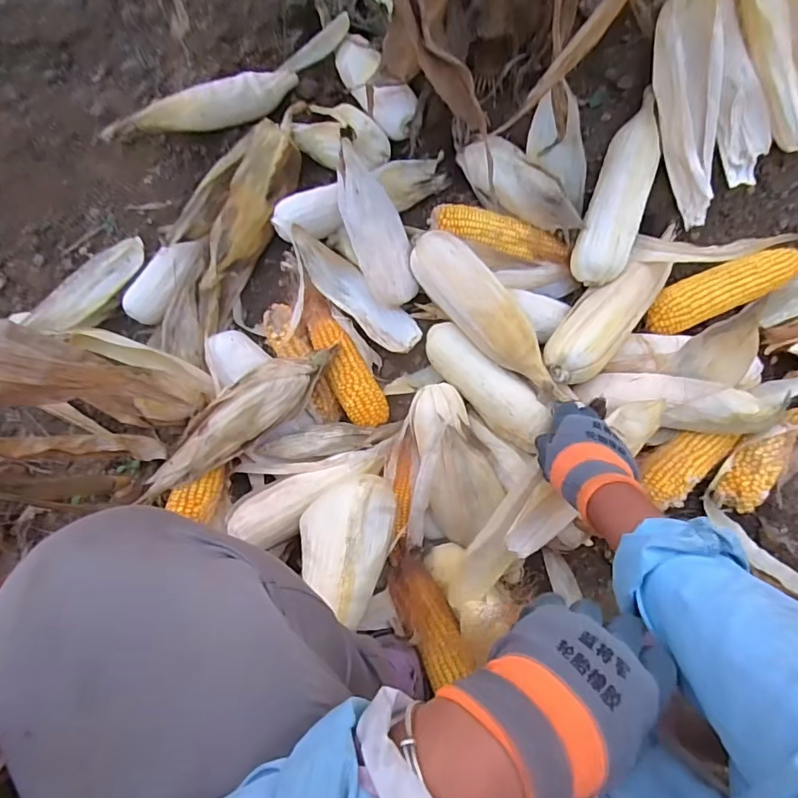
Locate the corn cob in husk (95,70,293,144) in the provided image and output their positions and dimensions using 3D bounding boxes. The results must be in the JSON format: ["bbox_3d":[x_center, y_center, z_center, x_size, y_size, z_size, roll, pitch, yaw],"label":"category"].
[{"bbox_3d":[-0.255,-0.379,0.663,0.258,0.054,0.049,-22,83,-11],"label":"corn cob in husk"}]

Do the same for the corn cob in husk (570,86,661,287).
[{"bbox_3d":[0.255,-0.240,0.573,0.060,0.044,0.224,18,86,8],"label":"corn cob in husk"}]

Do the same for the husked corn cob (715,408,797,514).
[{"bbox_3d":[0.404,0.064,0.563,0.051,0.036,0.135,39,89,9],"label":"husked corn cob"}]

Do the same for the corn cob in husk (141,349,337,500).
[{"bbox_3d":[-0.184,0.018,0.600,0.253,0.055,0.067,-38,81,1],"label":"corn cob in husk"}]

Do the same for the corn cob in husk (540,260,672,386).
[{"bbox_3d":[0.235,-0.095,0.568,0.068,0.044,0.179,39,89,9],"label":"corn cob in husk"}]

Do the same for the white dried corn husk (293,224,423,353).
[{"bbox_3d":[-0.056,-0.132,0.627,0.197,0.049,0.053,43,90,9],"label":"white dried corn husk"}]

